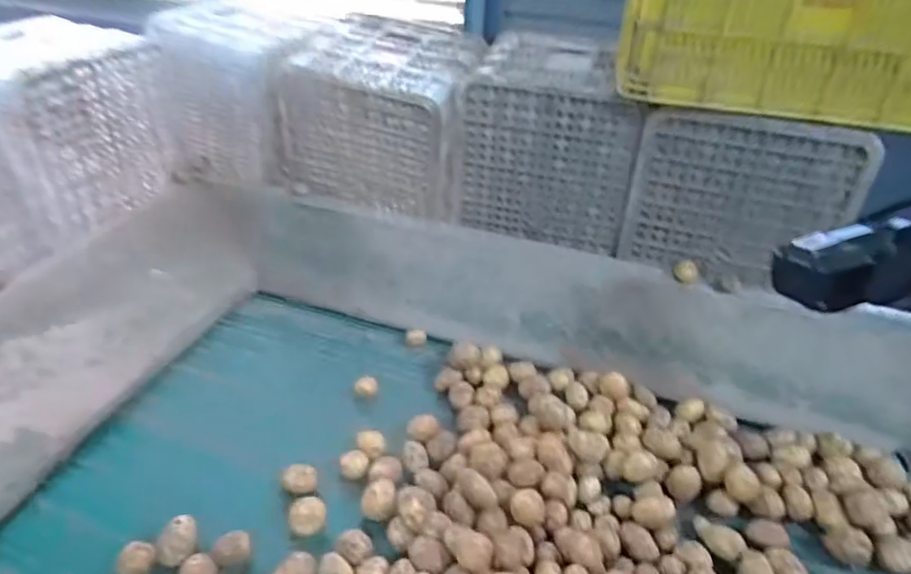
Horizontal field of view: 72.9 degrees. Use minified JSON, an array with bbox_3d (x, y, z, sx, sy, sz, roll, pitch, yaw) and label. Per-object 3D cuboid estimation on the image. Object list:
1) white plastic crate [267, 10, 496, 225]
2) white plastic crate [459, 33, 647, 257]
[{"bbox_3d":[-0.158,-0.361,1.312,0.396,0.301,0.268,13,39,13],"label":"white plastic crate"},{"bbox_3d":[0.209,-0.294,1.250,0.323,0.310,0.267,16,39,16],"label":"white plastic crate"}]

